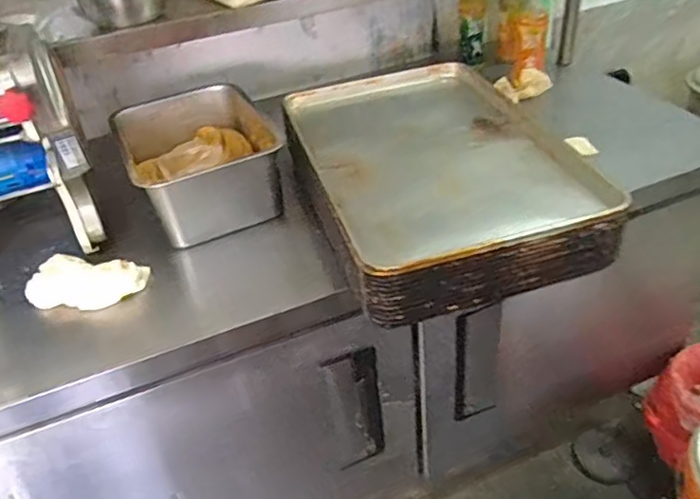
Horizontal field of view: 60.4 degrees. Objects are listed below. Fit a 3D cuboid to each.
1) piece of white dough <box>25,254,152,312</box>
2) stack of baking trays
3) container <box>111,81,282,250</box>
[{"bbox_3d":[-0.424,0.051,0.962,0.185,0.054,0.074,0,38,8],"label":"piece of white dough"},{"bbox_3d":[0.134,-0.145,1.047,0.394,0.125,0.582,-14,38,-10],"label":"stack of baking trays"},{"bbox_3d":[-0.272,-0.164,1.109,0.246,0.151,0.291,-18,39,-15],"label":"container"}]

